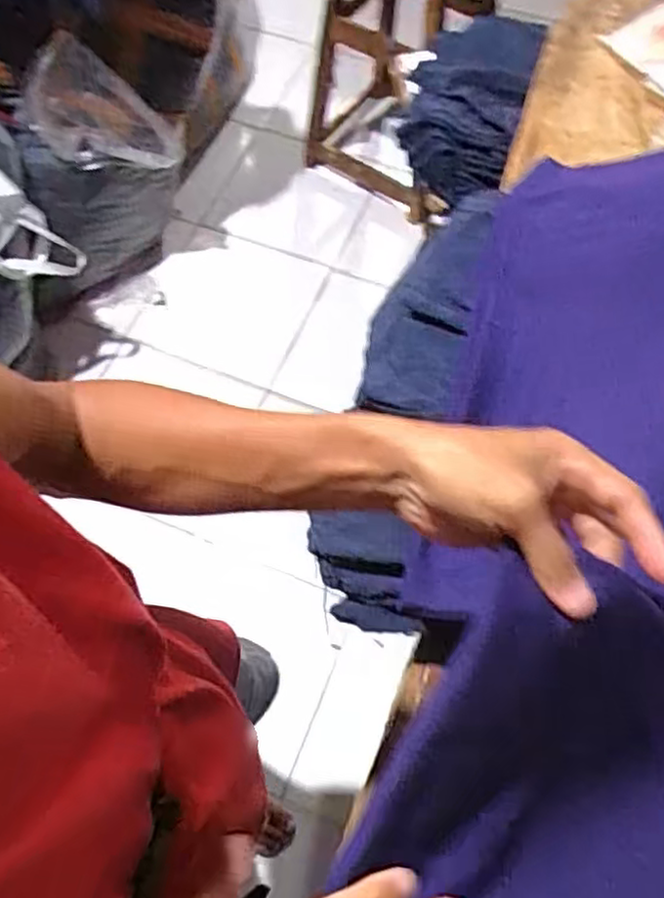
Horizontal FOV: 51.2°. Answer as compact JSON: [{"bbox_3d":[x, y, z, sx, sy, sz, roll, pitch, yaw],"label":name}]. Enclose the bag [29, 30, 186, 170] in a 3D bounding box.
[{"bbox_3d":[-0.512,-0.717,1.546,0.231,0.333,0.028,-33,41,30],"label":"bag"}]

